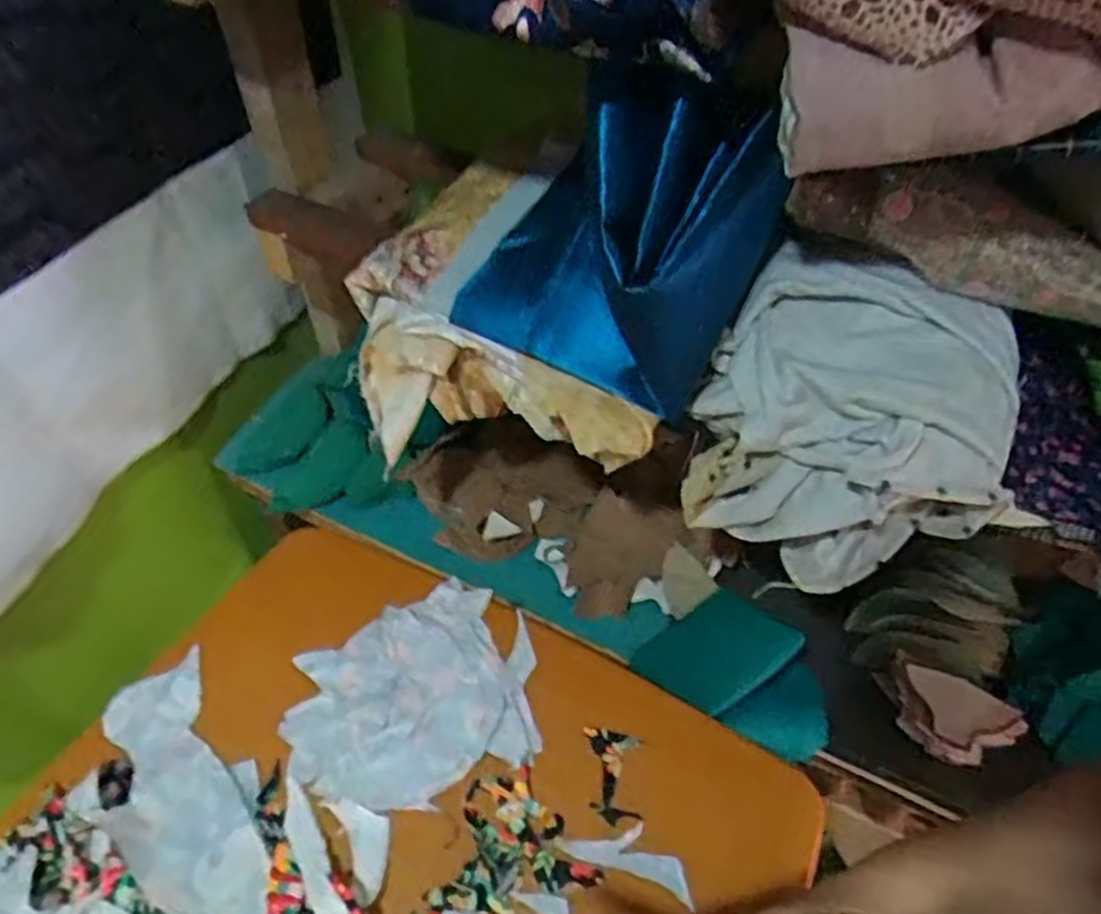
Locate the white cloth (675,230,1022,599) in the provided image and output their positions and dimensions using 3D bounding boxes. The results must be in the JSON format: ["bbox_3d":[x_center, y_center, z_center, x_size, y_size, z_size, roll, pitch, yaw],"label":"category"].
[{"bbox_3d":[0.197,-0.021,0.508,0.188,0.161,0.131,23,53,16],"label":"white cloth"}]

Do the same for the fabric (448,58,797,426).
[{"bbox_3d":[0.040,-0.145,0.493,0.185,0.185,0.104,22,53,15],"label":"fabric"}]

